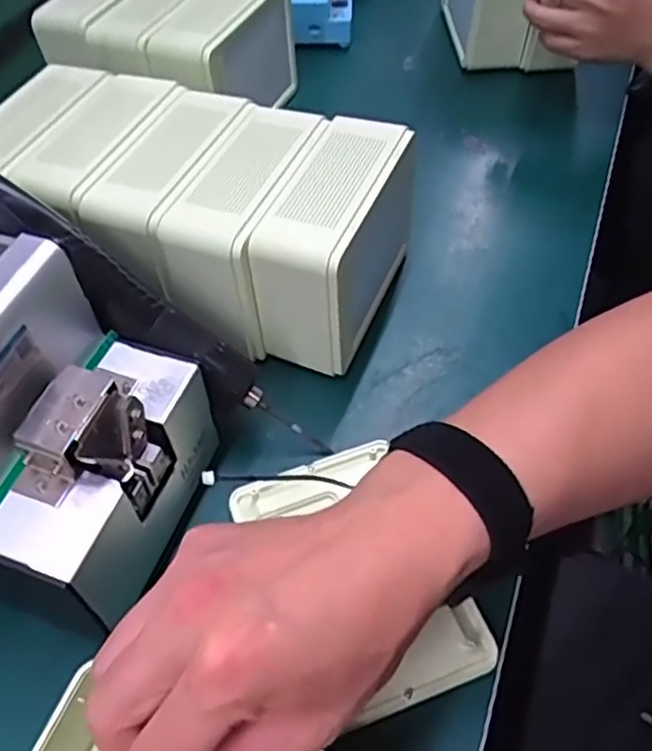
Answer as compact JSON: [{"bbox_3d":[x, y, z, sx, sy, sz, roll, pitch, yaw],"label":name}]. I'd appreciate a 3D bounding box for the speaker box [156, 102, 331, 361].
[{"bbox_3d":[-0.047,-0.101,0.445,0.058,0.088,0.133,16,55,15],"label":"speaker box"}]

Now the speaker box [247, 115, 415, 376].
[{"bbox_3d":[0.010,-0.084,0.447,0.060,0.108,0.149,16,55,15],"label":"speaker box"}]

